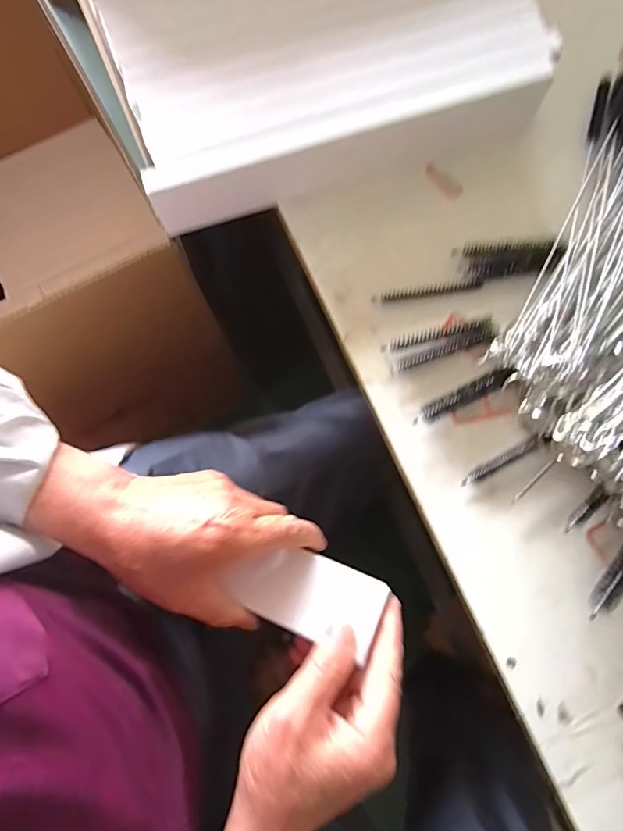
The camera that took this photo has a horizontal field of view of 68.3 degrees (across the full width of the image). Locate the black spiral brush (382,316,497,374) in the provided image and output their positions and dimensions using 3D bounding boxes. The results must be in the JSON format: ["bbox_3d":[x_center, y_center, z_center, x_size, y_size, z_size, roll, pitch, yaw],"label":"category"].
[{"bbox_3d":[0.096,-0.055,0.340,0.083,0.005,0.023,-19,78,-3],"label":"black spiral brush"}]

